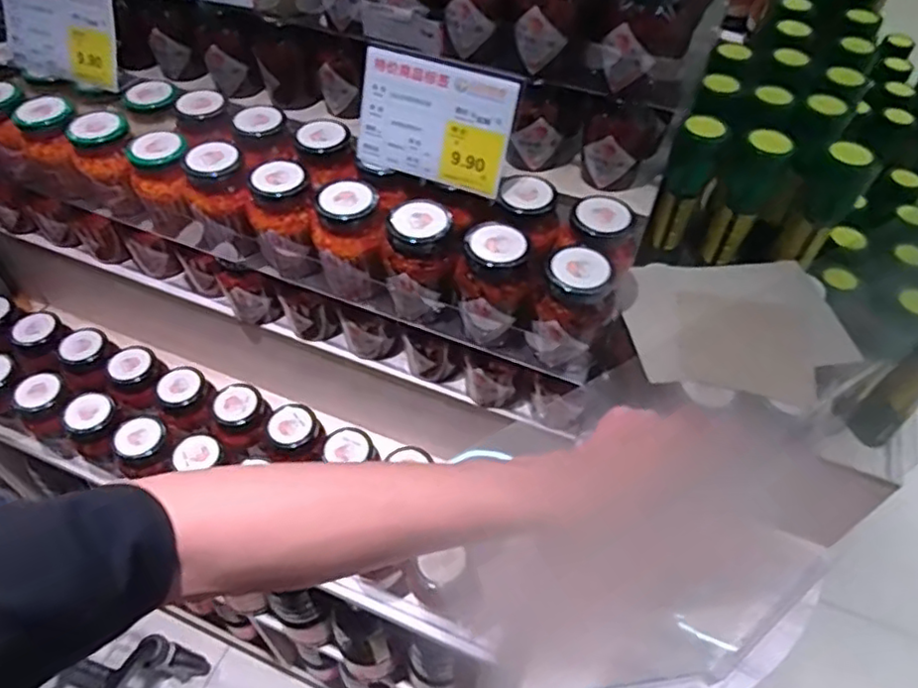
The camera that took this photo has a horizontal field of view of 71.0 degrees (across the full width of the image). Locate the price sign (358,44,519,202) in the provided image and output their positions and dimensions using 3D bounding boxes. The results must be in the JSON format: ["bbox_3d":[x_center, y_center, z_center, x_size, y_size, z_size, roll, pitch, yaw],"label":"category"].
[{"bbox_3d":[-0.021,-0.199,0.584,0.143,0.104,0.008,20,31,14],"label":"price sign"}]

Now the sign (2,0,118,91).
[{"bbox_3d":[-0.448,-0.354,0.721,0.154,0.103,0.012,19,34,13],"label":"sign"}]

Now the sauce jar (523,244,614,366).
[{"bbox_3d":[0.094,-0.026,0.573,0.063,0.114,0.057,10,51,7],"label":"sauce jar"}]

